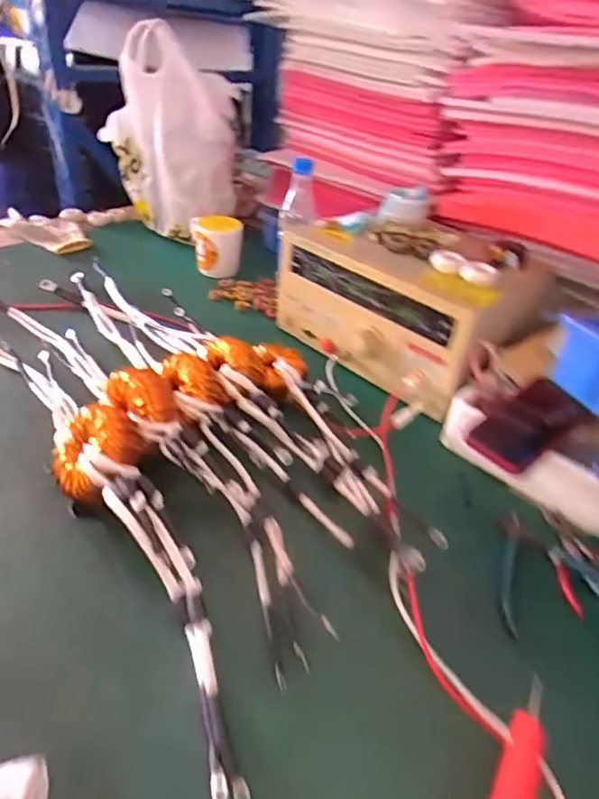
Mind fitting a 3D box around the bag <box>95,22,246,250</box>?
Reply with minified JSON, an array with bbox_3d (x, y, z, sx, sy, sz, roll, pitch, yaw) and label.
[{"bbox_3d":[-0.251,-0.509,1.039,0.253,0.329,0.204,-4,38,-12],"label":"bag"}]

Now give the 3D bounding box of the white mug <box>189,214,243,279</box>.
[{"bbox_3d":[-0.157,-0.290,0.993,0.093,0.093,0.089,-1,38,-8],"label":"white mug"}]

